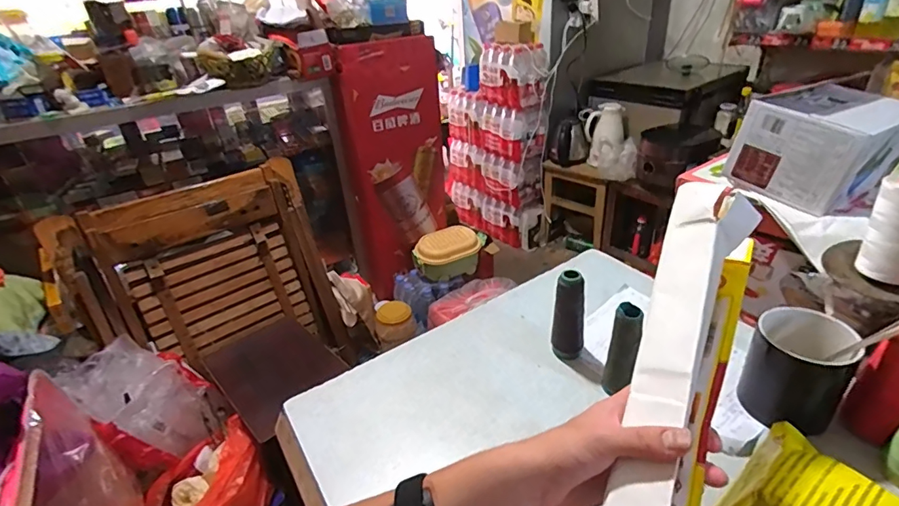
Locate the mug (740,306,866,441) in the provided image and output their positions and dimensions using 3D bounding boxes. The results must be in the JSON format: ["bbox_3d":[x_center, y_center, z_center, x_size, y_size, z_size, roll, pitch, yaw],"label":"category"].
[{"bbox_3d":[0.338,0.114,0.454,0.085,0.092,0.081,-29,38,-35],"label":"mug"}]

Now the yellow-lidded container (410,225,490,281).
[{"bbox_3d":[0.006,-0.005,1.589,0.256,0.142,0.115,-8,31,-6],"label":"yellow-lidded container"}]

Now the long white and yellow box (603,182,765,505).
[{"bbox_3d":[0.164,0.109,0.342,0.065,0.056,0.358,14,67,29],"label":"long white and yellow box"}]

